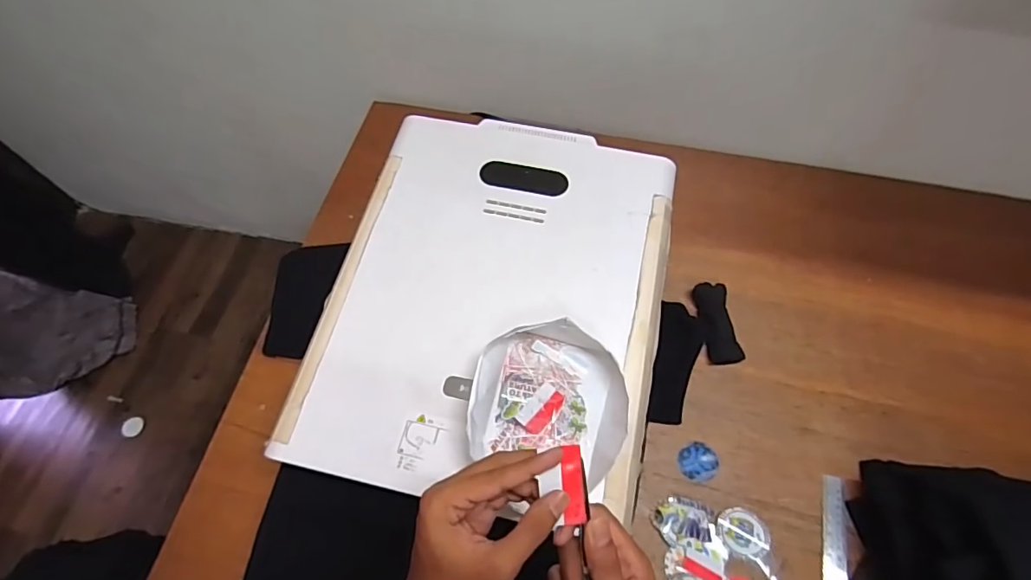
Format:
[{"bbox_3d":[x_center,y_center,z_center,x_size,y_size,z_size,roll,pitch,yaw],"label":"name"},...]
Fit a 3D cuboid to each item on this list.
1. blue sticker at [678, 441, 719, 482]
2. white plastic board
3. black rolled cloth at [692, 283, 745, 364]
[{"bbox_3d":[0.254,0.237,0.705,0.057,0.006,0.050,-9,65,-2],"label":"blue sticker"},{"bbox_3d":[-0.023,-0.004,0.639,0.404,0.026,0.499,11,66,8],"label":"white plastic board"},{"bbox_3d":[0.309,0.050,0.779,0.048,0.019,0.127,-4,65,0],"label":"black rolled cloth"}]

